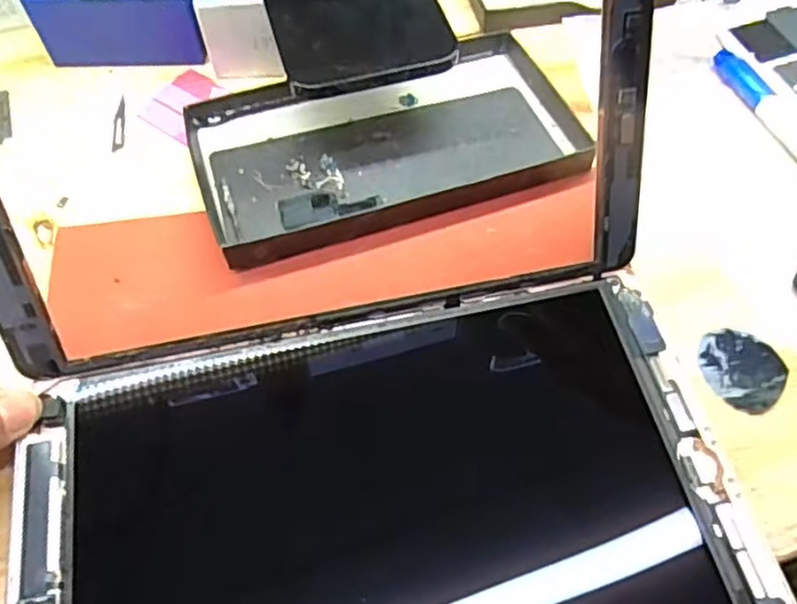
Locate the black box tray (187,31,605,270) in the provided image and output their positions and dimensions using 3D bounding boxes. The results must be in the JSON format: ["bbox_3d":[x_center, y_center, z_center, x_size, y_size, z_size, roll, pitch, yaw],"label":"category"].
[{"bbox_3d":[-0.004,-0.077,0.329,0.175,0.015,0.100,-17,64,-9],"label":"black box tray"}]

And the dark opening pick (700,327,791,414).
[{"bbox_3d":[0.139,0.027,0.282,0.034,0.004,0.033,0,62,0],"label":"dark opening pick"}]

